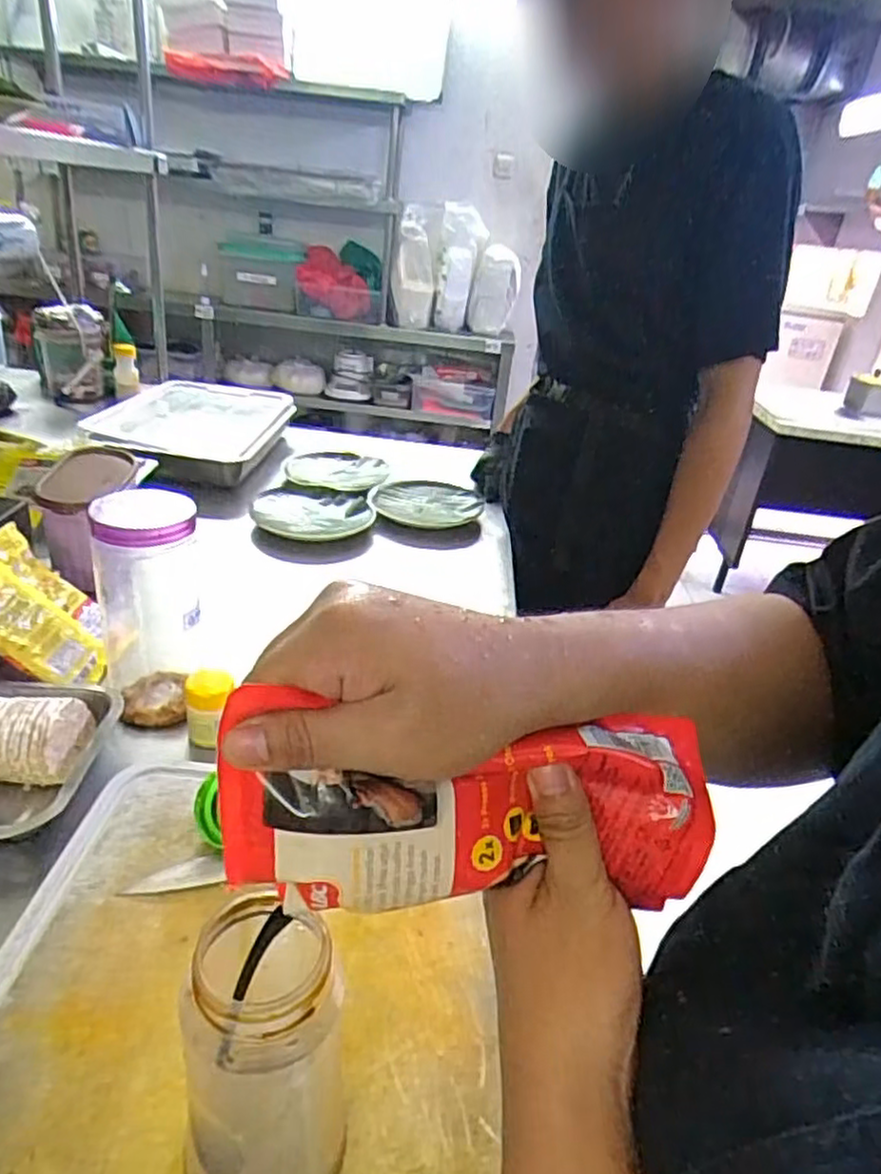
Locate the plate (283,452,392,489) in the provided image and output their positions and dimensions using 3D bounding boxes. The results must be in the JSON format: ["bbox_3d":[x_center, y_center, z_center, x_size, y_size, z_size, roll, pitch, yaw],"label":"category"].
[{"bbox_3d":[-0.188,-0.217,1.308,0.182,0.022,0.167,5,28,-3],"label":"plate"}]

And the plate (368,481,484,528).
[{"bbox_3d":[-0.026,-0.147,1.241,0.198,0.026,0.164,0,29,-13],"label":"plate"}]

